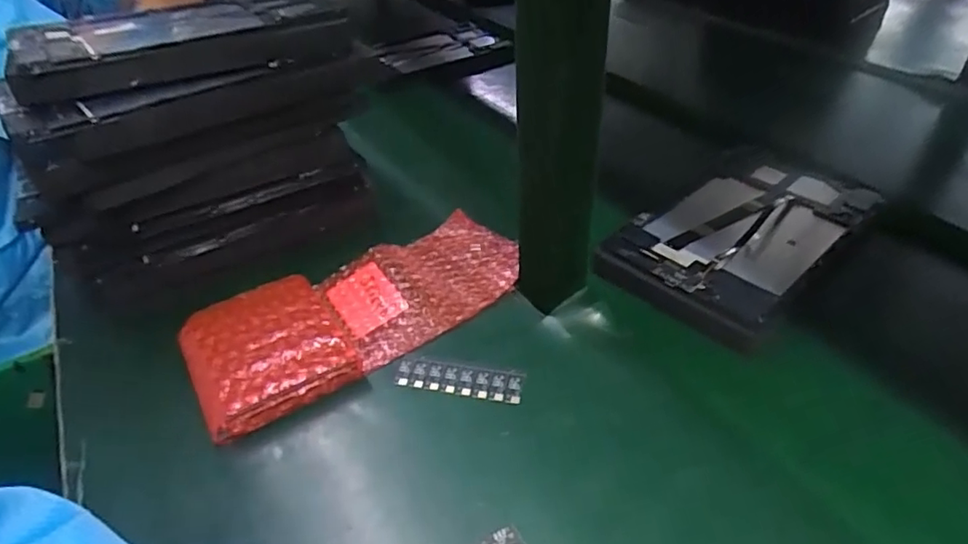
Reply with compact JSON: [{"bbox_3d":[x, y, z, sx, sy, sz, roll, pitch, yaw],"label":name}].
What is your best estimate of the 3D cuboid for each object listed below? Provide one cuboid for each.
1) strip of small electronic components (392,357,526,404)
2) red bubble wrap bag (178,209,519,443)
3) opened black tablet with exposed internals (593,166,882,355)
[{"bbox_3d":[-0.019,0.078,0.427,0.093,0.004,0.027,9,41,12],"label":"strip of small electronic components"},{"bbox_3d":[-0.098,0.026,0.476,0.271,0.027,0.121,-24,45,-24],"label":"red bubble wrap bag"},{"bbox_3d":[0.228,-0.038,0.524,0.241,0.013,0.149,-33,49,-32],"label":"opened black tablet with exposed internals"}]

